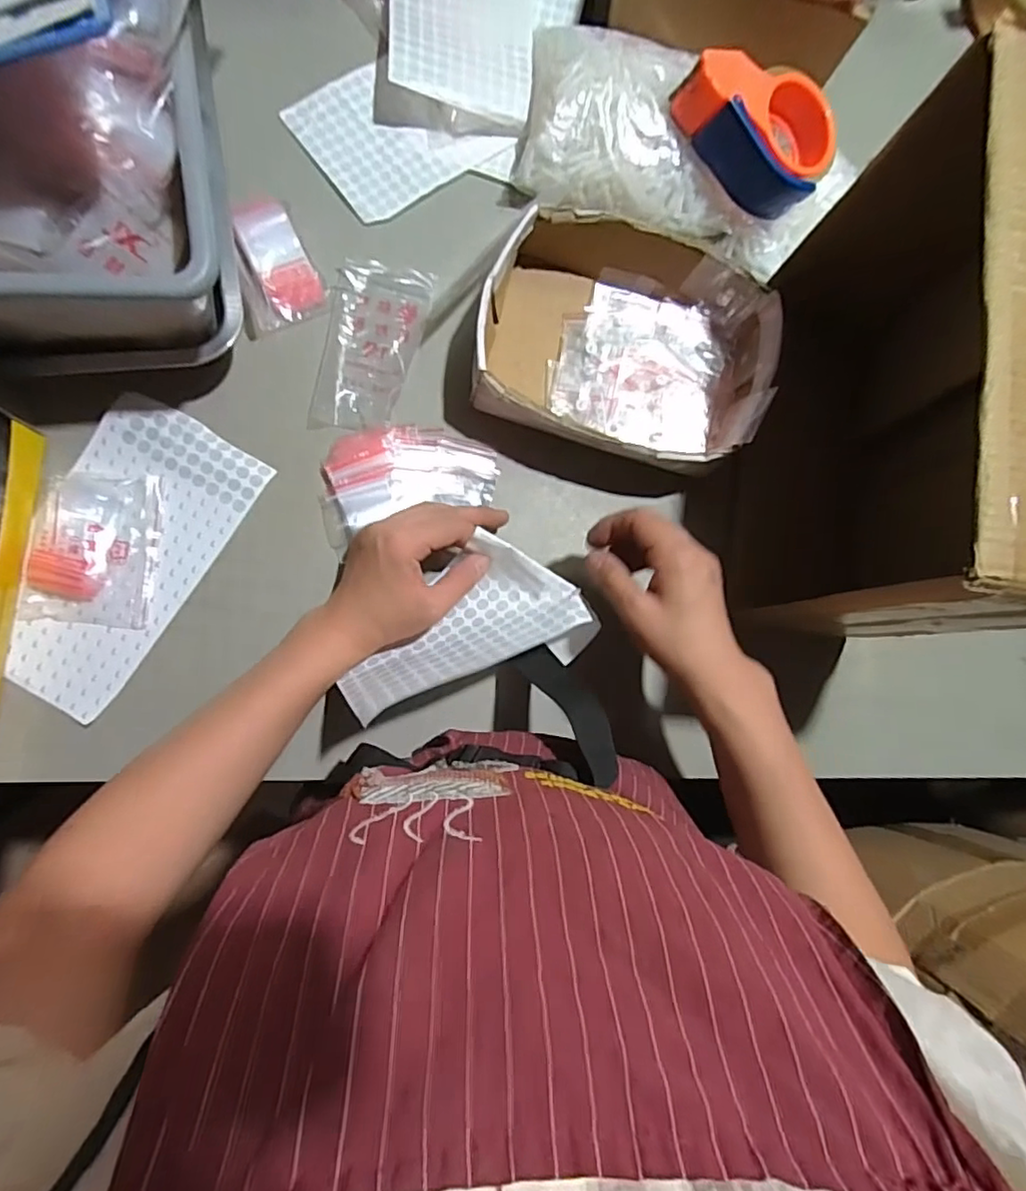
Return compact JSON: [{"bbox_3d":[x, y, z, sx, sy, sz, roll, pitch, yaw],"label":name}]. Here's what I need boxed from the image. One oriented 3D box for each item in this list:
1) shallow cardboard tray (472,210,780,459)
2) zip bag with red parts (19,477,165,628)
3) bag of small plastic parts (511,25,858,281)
[{"bbox_3d":[0.093,-0.205,0.497,0.230,0.063,0.178,16,83,-7],"label":"shallow cardboard tray"},{"bbox_3d":[-0.313,-0.036,0.442,0.087,0.016,0.113,6,84,-8],"label":"zip bag with red parts"},{"bbox_3d":[0.154,-0.389,0.523,0.289,0.044,0.161,9,84,-8],"label":"bag of small plastic parts"}]

